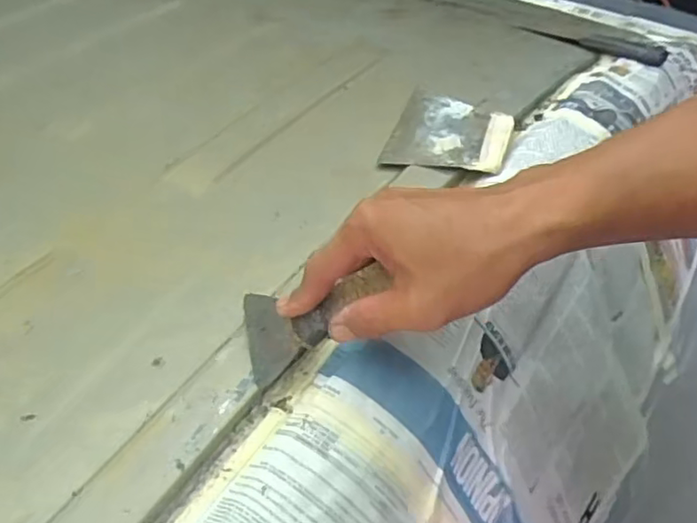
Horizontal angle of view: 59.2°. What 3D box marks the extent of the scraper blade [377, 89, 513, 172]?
[{"bbox_3d":[0.093,-0.116,0.556,0.100,0.004,0.125,14,45,11],"label":"scraper blade"}]

